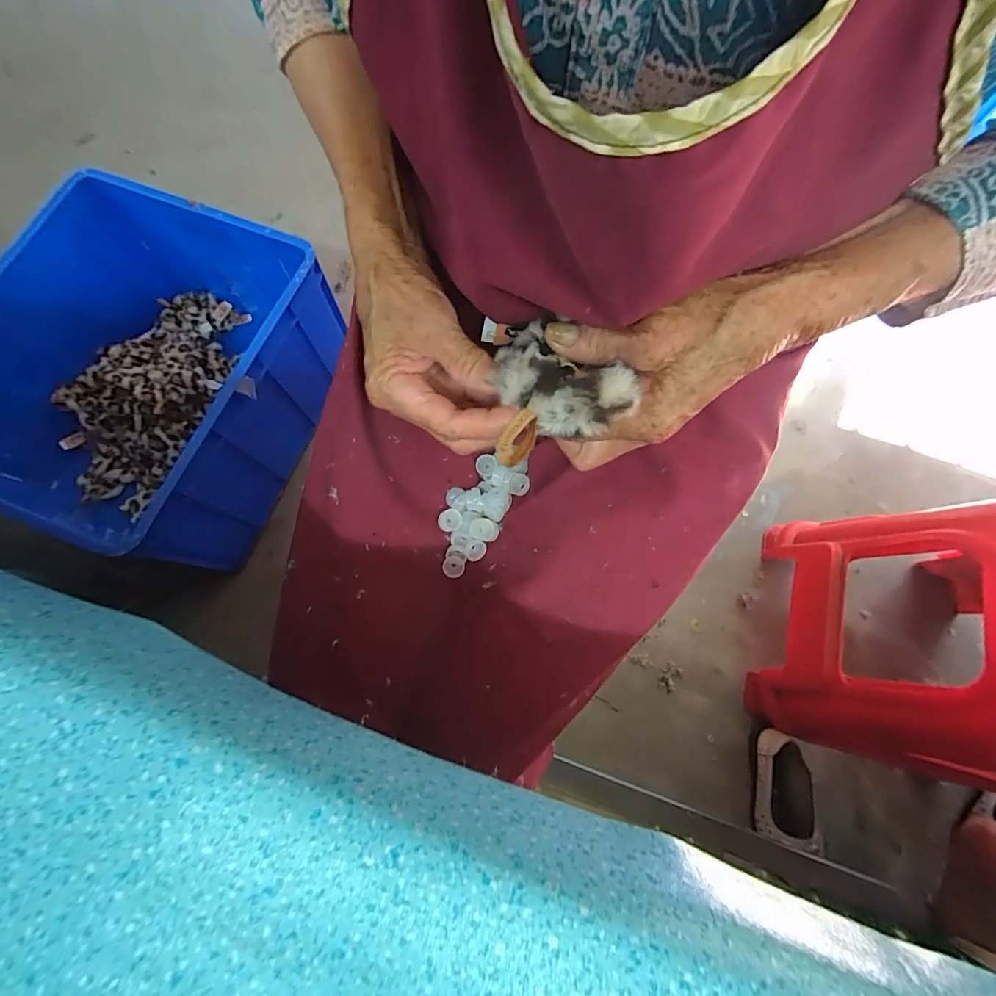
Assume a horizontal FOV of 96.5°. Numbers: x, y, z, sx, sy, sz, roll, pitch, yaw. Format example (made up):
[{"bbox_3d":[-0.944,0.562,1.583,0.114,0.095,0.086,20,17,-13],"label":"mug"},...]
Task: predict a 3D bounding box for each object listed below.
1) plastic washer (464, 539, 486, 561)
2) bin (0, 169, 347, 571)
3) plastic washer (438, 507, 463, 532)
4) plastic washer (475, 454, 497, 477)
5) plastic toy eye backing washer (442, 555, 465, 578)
[{"bbox_3d":[-0.017,0.040,0.339,0.016,0.006,0.016,0,73,0],"label":"plastic washer"},{"bbox_3d":[-0.612,-0.236,0.839,0.491,0.286,0.664,20,74,6],"label":"bin"},{"bbox_3d":[-0.037,0.017,0.342,0.018,0.004,0.018,0,73,0],"label":"plastic washer"},{"bbox_3d":[-0.009,-0.025,0.347,0.015,0.004,0.017,11,96,0],"label":"plastic washer"},{"bbox_3d":[-0.034,0.053,0.341,0.016,0.004,0.016,0,73,0],"label":"plastic toy eye backing washer"}]

